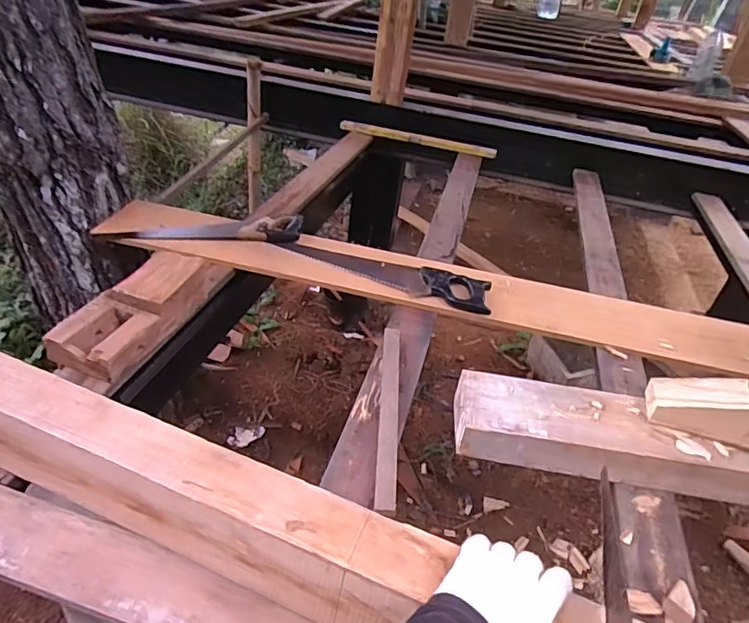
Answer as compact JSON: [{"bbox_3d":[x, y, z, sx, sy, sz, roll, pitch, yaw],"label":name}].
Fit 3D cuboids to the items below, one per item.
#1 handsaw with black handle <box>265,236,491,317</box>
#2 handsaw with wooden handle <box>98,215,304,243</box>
[{"bbox_3d":[0.016,-0.094,1.180,0.502,0.033,0.101,19,37,15],"label":"handsaw with black handle"},{"bbox_3d":[-0.398,-0.192,1.223,0.450,0.031,0.097,0,36,-12],"label":"handsaw with wooden handle"}]

